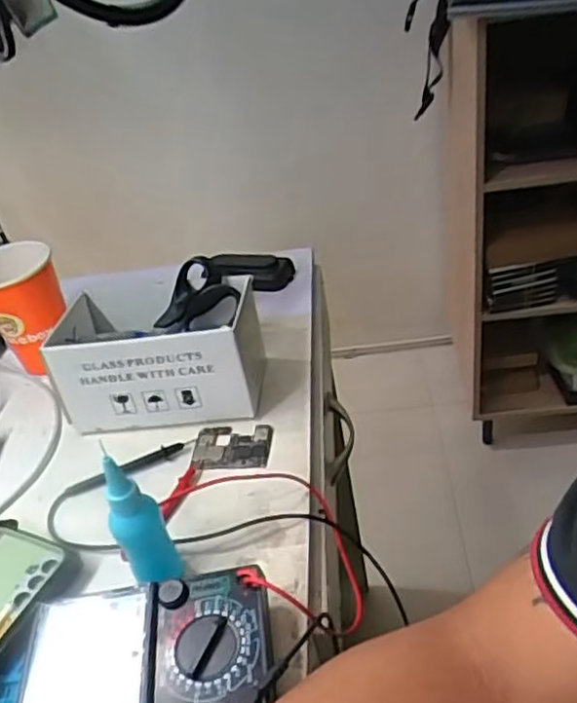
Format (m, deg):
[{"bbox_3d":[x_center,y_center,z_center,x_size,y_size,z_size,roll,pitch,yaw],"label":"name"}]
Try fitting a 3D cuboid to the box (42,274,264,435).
[{"bbox_3d":[-0.120,-0.002,0.640,0.182,0.096,0.122,-9,38,4],"label":"box"}]

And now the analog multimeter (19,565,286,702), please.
[{"bbox_3d":[-0.083,0.193,0.414,0.151,0.035,0.104,-11,37,1],"label":"analog multimeter"}]

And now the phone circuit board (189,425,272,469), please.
[{"bbox_3d":[-0.049,0.082,0.589,0.066,0.006,0.047,-4,38,10],"label":"phone circuit board"}]

